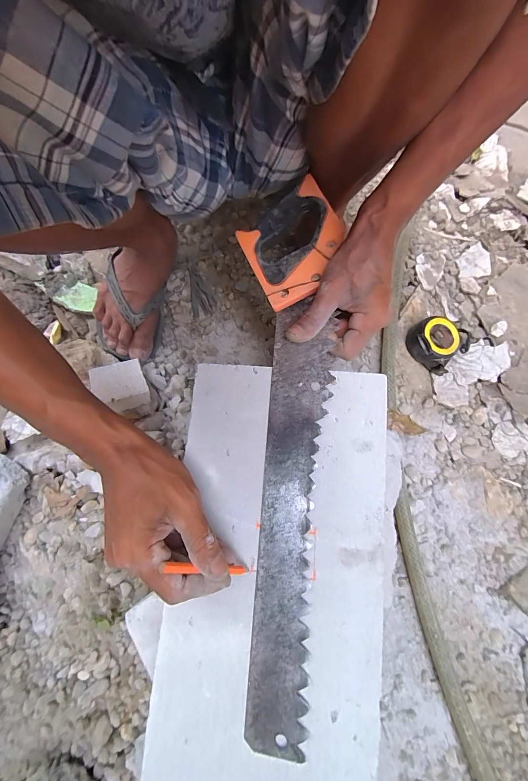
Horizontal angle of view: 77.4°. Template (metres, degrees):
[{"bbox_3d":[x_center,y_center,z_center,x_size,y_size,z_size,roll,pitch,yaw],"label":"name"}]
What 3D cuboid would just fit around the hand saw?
[{"bbox_3d":[0.019,0.034,0.332,0.093,0.022,0.541,3,79,0],"label":"hand saw"}]

